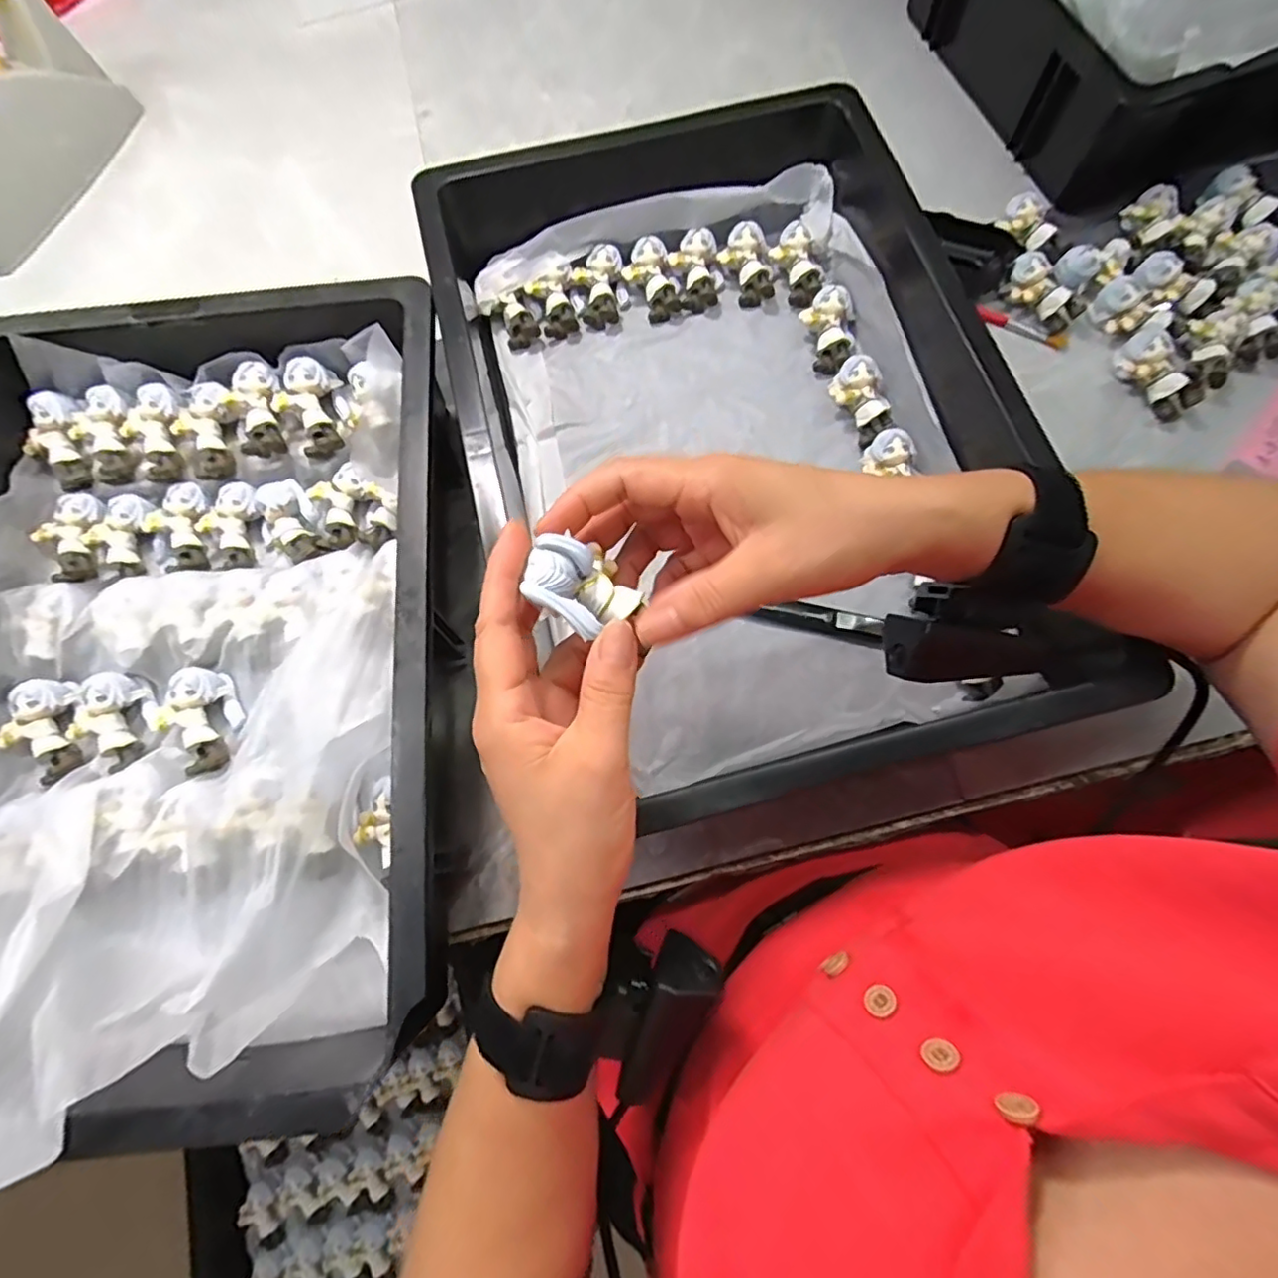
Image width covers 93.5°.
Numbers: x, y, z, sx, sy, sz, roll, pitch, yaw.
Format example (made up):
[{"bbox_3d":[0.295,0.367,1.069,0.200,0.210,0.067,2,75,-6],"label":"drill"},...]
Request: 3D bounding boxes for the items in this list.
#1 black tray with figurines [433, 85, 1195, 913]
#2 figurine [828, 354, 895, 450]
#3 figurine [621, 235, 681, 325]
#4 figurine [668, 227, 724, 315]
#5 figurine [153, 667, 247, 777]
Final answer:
[{"bbox_3d":[0.050,-0.140,0.396,0.314,0.095,0.484,-12,74,-2],"label":"black tray with figurines"},{"bbox_3d":[0.158,-0.169,0.426,0.036,0.026,0.060,-19,88,-4],"label":"figurine"},{"bbox_3d":[0.010,-0.278,0.467,0.041,0.031,0.055,-5,73,0],"label":"figurine"},{"bbox_3d":[0.045,-0.285,0.467,0.041,0.030,0.052,4,74,3],"label":"figurine"},{"bbox_3d":[-0.267,0.049,0.365,0.035,0.030,0.058,-24,74,-5],"label":"figurine"}]

